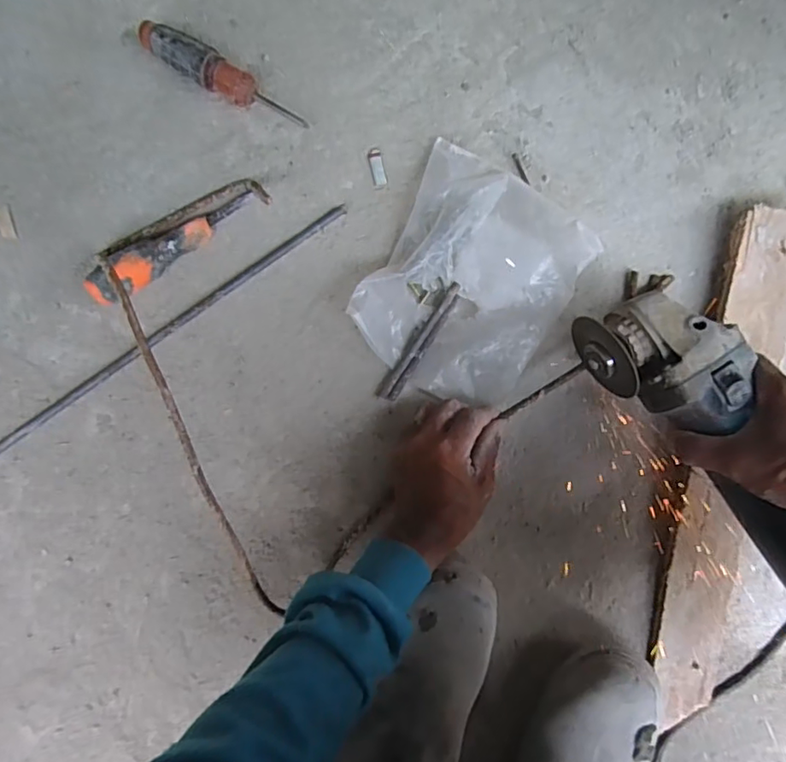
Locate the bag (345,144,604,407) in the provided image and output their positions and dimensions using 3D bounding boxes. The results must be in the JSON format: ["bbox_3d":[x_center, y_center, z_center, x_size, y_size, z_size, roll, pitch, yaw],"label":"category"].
[{"bbox_3d":[0.069,-0.087,0.472,0.163,0.031,0.200,29,89,-1],"label":"bag"}]

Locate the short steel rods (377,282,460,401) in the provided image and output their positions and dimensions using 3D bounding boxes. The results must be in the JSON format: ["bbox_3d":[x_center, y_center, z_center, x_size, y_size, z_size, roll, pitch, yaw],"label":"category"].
[{"bbox_3d":[0.025,-0.034,0.480,0.016,0.009,0.118,35,89,0],"label":"short steel rods"}]

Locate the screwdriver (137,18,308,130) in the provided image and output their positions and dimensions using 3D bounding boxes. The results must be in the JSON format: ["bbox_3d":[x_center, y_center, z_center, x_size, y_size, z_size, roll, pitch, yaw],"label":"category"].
[{"bbox_3d":[-0.150,-0.266,0.472,0.150,0.033,0.030,27,89,-1],"label":"screwdriver"}]

